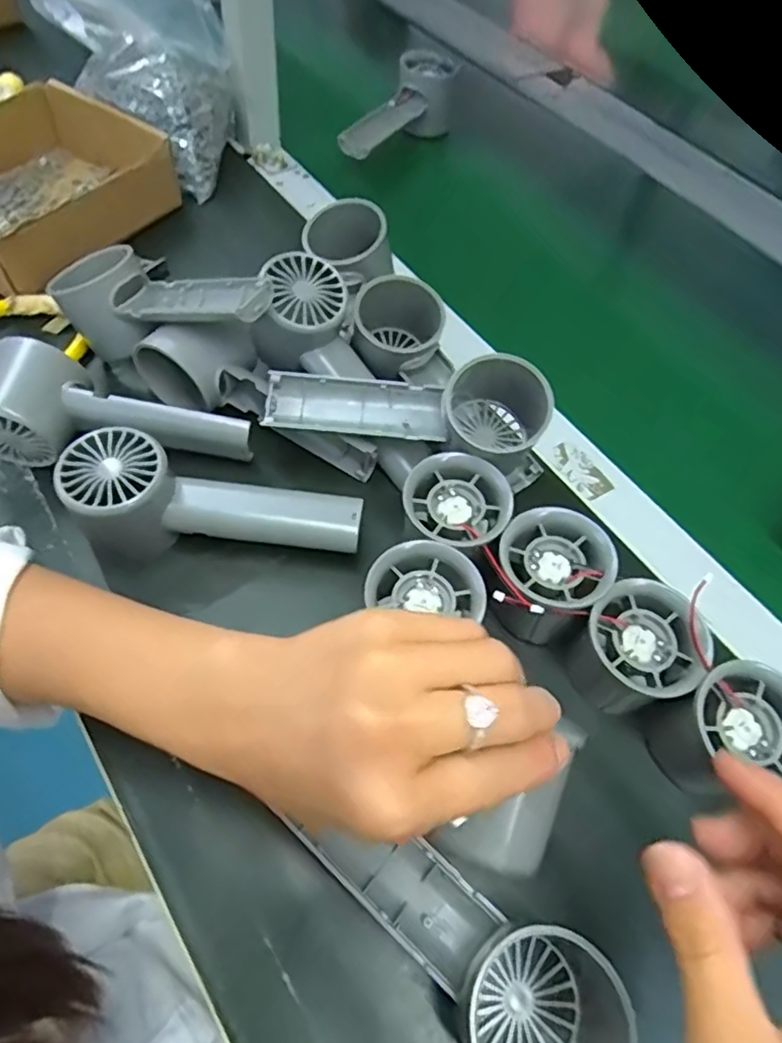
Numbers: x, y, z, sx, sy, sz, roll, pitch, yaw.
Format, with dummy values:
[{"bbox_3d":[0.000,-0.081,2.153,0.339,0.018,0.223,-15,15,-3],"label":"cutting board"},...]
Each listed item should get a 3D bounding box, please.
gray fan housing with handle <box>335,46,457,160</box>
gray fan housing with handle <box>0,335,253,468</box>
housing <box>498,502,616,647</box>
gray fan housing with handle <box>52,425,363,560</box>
[{"bbox_3d":[0.006,-0.376,0.558,0.044,0.056,0.150,31,62,14],"label":"gray fan housing with handle"},{"bbox_3d":[-0.160,-0.056,0.347,0.149,0.052,0.054,10,59,2],"label":"gray fan housing with handle"},{"bbox_3d":[0.079,0.029,0.311,0.052,0.051,0.054,2,59,-3],"label":"housing"},{"bbox_3d":[-0.094,-0.011,0.330,0.150,0.053,0.049,2,59,-3],"label":"gray fan housing with handle"}]

